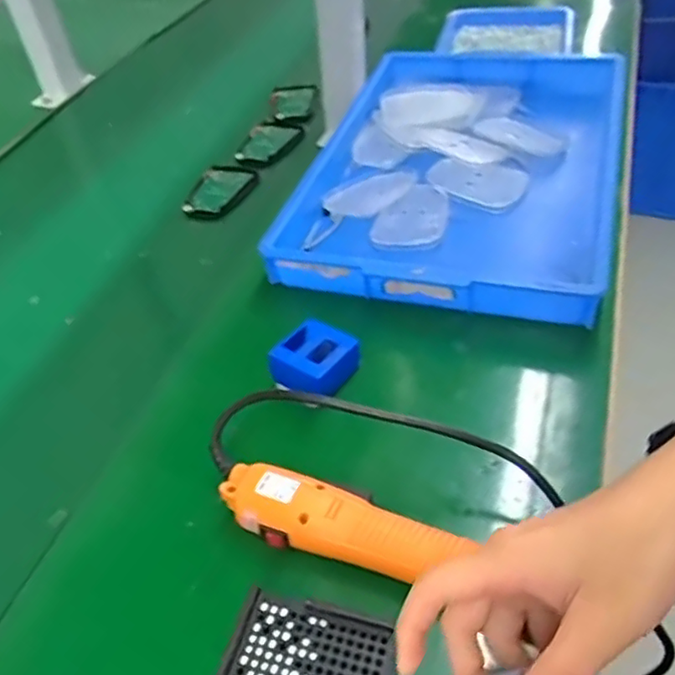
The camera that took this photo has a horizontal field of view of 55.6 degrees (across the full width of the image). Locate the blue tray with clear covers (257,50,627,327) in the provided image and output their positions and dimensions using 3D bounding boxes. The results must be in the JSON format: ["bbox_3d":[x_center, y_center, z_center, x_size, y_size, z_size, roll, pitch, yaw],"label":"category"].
[{"bbox_3d":[0.137,-0.186,0.659,0.280,0.051,0.422,11,49,15],"label":"blue tray with clear covers"}]

